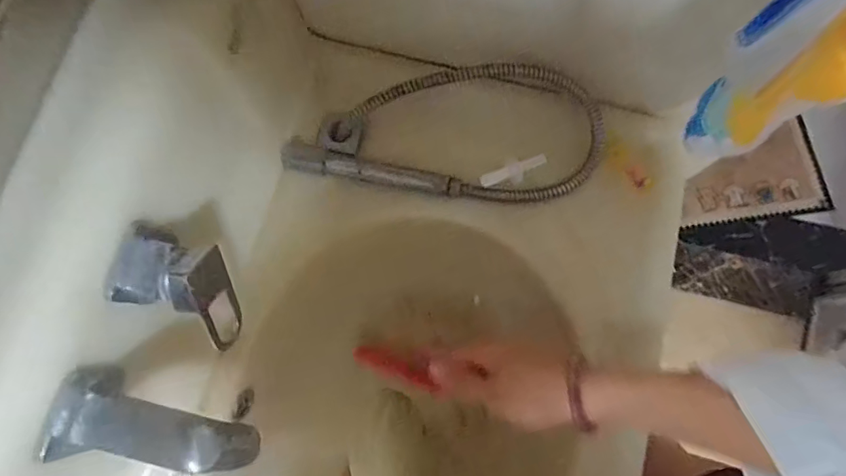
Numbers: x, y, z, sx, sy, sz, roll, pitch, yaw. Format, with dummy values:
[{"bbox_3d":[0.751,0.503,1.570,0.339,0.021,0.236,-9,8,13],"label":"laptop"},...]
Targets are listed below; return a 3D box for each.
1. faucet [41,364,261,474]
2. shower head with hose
[{"bbox_3d":[-0.184,0.128,0.335,0.123,0.047,0.056,6,77,2],"label":"faucet"},{"bbox_3d":[0.025,-0.117,0.485,0.318,0.044,0.139,5,77,2],"label":"shower head with hose"}]

